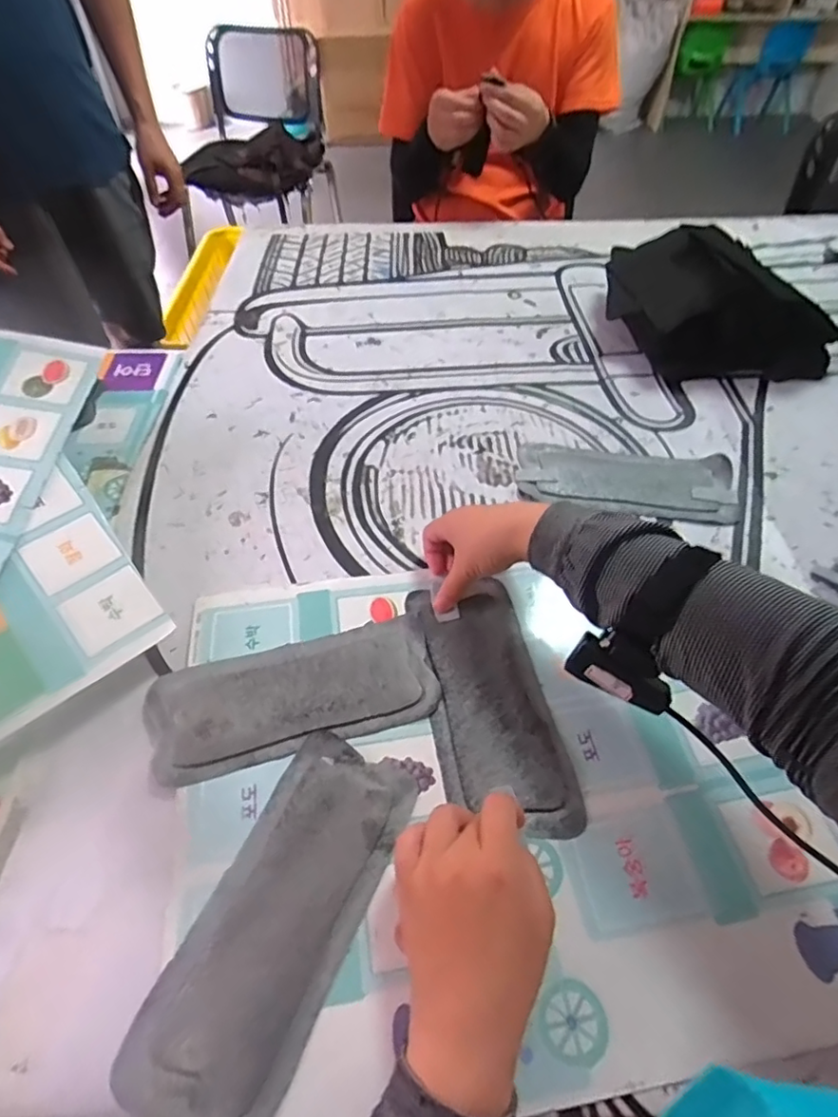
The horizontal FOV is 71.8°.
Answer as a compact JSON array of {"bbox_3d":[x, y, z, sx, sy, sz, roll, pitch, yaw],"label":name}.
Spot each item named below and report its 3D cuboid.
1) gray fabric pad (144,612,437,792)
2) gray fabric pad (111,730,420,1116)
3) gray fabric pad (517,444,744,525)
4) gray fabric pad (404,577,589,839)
[{"bbox_3d":[-0.100,0.110,0.474,0.225,0.013,0.096,-14,51,-11],"label":"gray fabric pad"},{"bbox_3d":[-0.090,0.228,0.379,0.093,0.023,0.227,20,53,16],"label":"gray fabric pad"},{"bbox_3d":[0.230,-0.094,0.650,0.231,0.013,0.110,9,51,8],"label":"gray fabric pad"},{"bbox_3d":[0.057,0.116,0.485,0.101,0.009,0.225,-12,53,-9],"label":"gray fabric pad"}]

